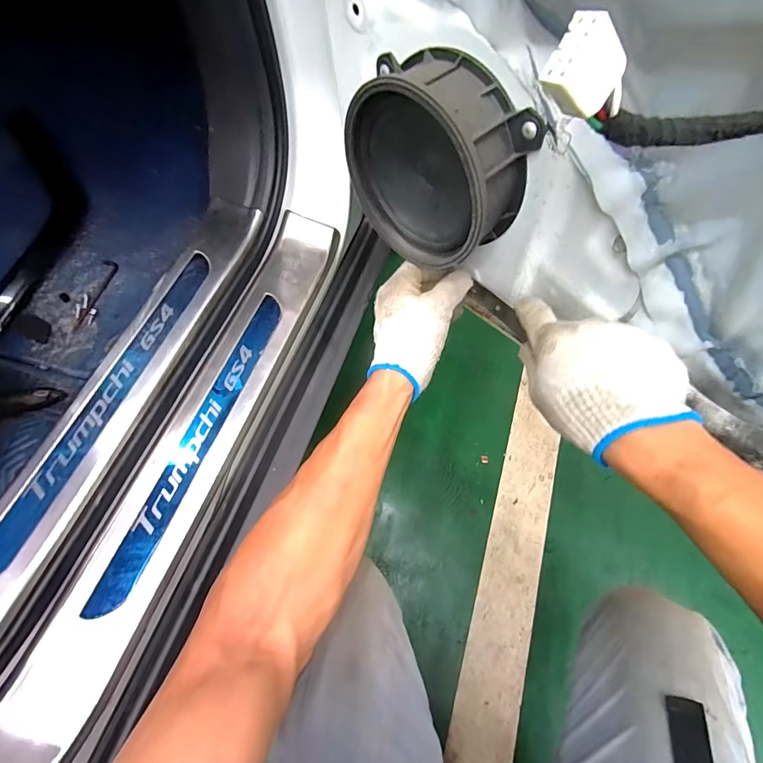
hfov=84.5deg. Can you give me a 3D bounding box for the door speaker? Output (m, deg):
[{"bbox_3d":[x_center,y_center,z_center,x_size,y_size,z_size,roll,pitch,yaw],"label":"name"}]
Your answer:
[{"bbox_3d":[0.043,-0.179,0.361,0.057,0.150,0.149,-40,66,-17],"label":"door speaker"}]

